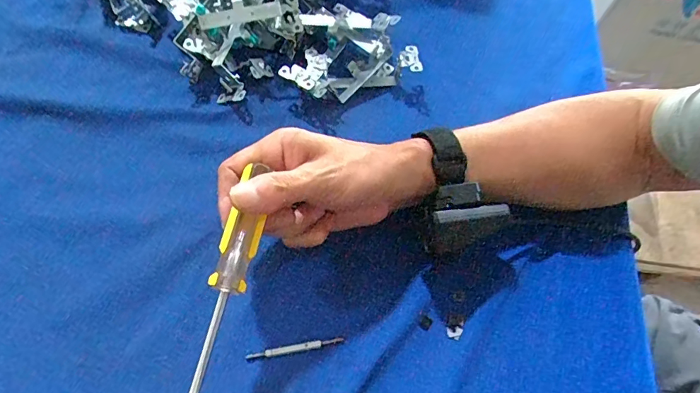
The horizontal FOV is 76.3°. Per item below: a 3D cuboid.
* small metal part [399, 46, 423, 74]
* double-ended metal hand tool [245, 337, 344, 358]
[{"bbox_3d":[0.057,-0.129,0.419,0.018,0.011,0.028,-5,65,-10],"label":"small metal part"},{"bbox_3d":[-0.039,0.110,0.323,0.069,0.004,0.005,-5,65,-10],"label":"double-ended metal hand tool"}]

